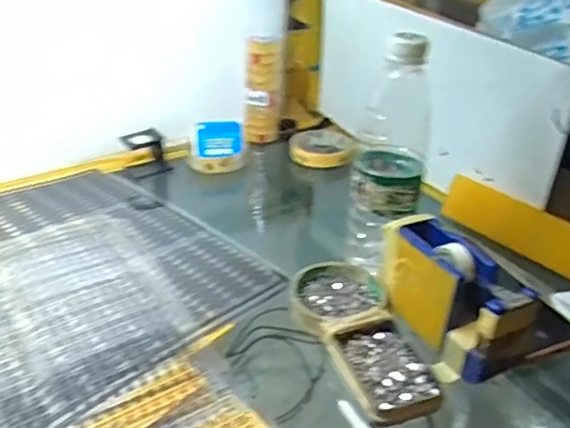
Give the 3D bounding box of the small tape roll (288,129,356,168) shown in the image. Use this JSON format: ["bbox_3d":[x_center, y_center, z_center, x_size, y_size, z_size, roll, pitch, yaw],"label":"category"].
[{"bbox_3d":[0.054,-0.092,0.791,0.090,0.024,0.089,0,30,0],"label":"small tape roll"}]

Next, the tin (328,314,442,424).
[{"bbox_3d":[0.077,0.117,0.436,0.063,0.013,0.089,-11,32,-18],"label":"tin"}]

